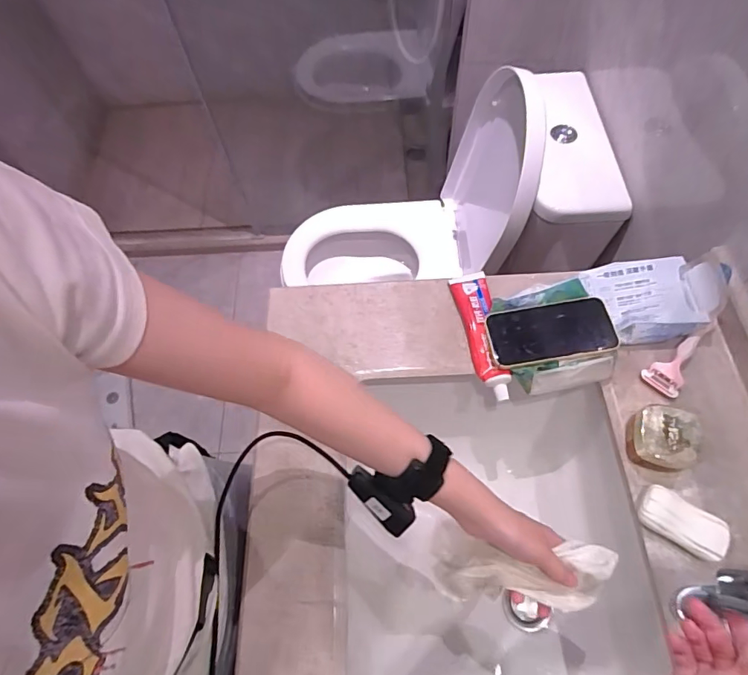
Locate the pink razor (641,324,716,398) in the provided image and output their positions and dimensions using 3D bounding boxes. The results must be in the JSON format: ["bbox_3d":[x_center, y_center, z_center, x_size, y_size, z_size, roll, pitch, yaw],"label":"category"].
[{"bbox_3d":[0.375,0.025,0.559,0.117,0.021,0.041,-35,69,-13],"label":"pink razor"}]

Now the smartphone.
[{"bbox_3d":[0.213,-0.005,0.565,0.149,0.015,0.072,-10,62,2],"label":"smartphone"}]

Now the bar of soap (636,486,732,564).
[{"bbox_3d":[0.310,0.188,0.476,0.077,0.032,0.043,29,70,14],"label":"bar of soap"}]

